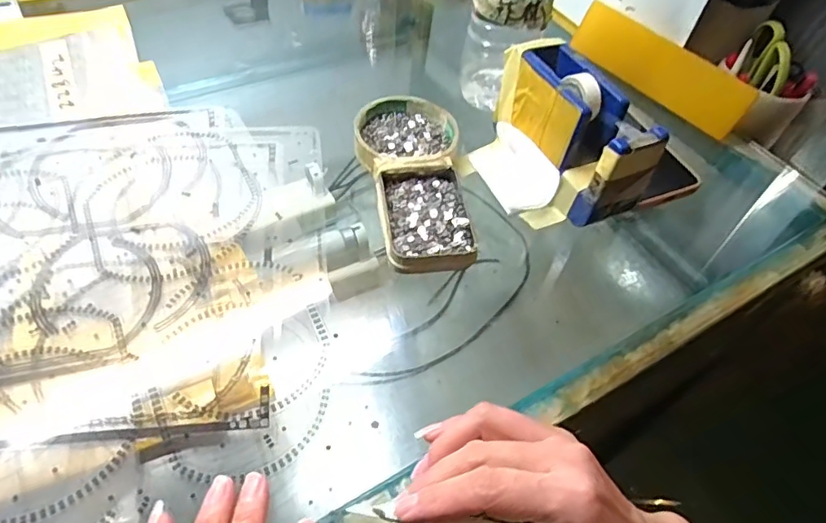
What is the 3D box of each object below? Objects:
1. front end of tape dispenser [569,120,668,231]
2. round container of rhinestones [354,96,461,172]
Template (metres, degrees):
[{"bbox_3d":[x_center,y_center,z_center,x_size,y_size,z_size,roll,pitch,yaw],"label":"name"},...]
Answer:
[{"bbox_3d":[0.146,-0.060,0.381,0.046,0.079,0.023,-20,54,-20],"label":"front end of tape dispenser"},{"bbox_3d":[-0.005,-0.103,0.434,0.081,0.015,0.075,2,50,-3],"label":"round container of rhinestones"}]

